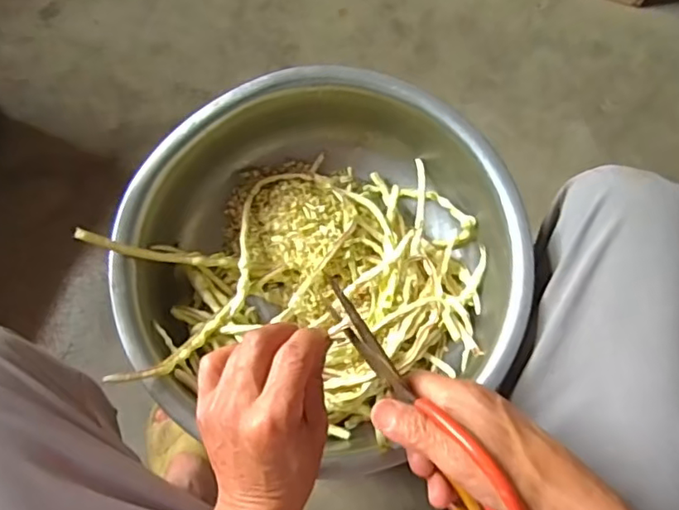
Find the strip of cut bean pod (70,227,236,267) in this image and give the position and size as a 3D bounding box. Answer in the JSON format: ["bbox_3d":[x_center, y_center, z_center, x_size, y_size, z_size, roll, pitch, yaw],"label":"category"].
[{"bbox_3d":[-0.155,-0.002,0.501,0.147,0.016,0.012,13,65,-40],"label":"strip of cut bean pod"}]

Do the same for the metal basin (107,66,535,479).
[{"bbox_3d":[-0.018,0.008,0.514,0.334,0.109,0.314,0,71,-1],"label":"metal basin"}]

